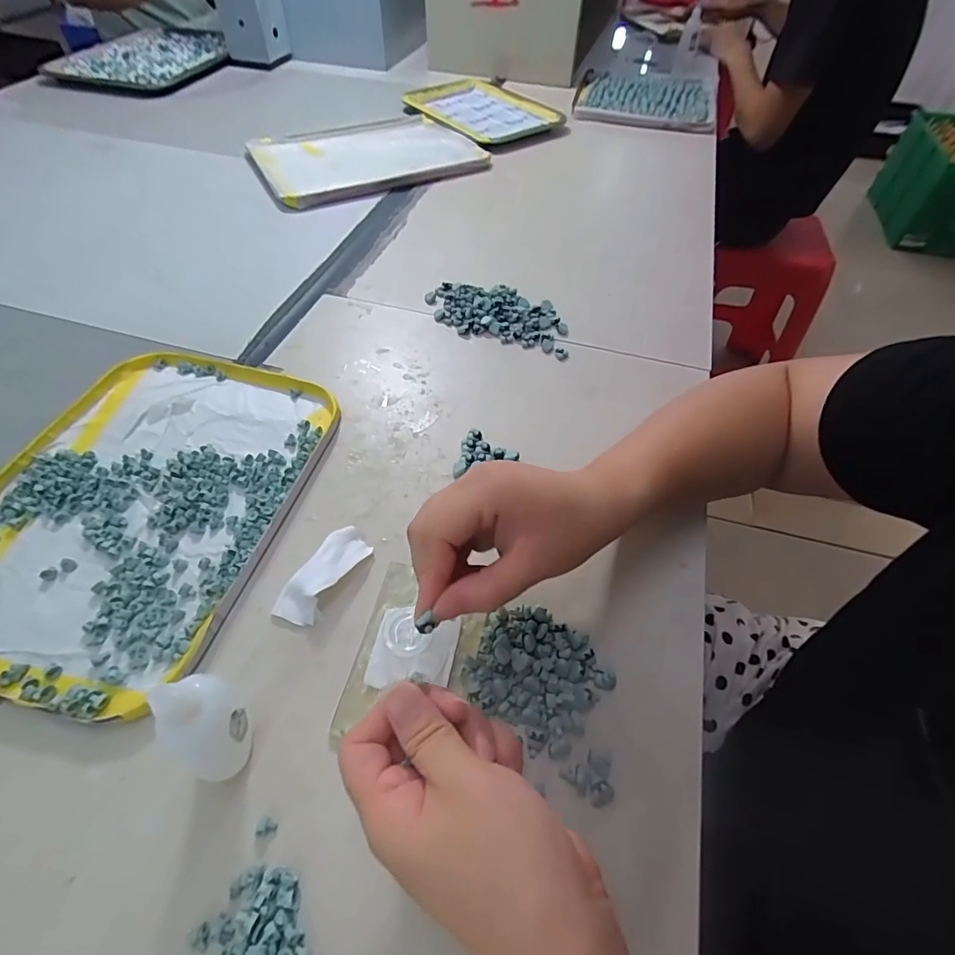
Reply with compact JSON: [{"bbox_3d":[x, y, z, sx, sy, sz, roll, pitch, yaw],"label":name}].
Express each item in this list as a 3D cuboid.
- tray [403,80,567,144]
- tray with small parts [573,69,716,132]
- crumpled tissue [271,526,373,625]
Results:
[{"bbox_3d":[0.003,-0.627,0.845,0.194,0.017,0.258,-29,59,-22],"label":"tray"},{"bbox_3d":[0.308,-0.694,0.911,0.245,0.022,0.284,10,53,5],"label":"tray with small parts"},{"bbox_3d":[-0.099,0.061,0.322,0.029,0.017,0.071,27,56,17],"label":"crumpled tissue"}]

